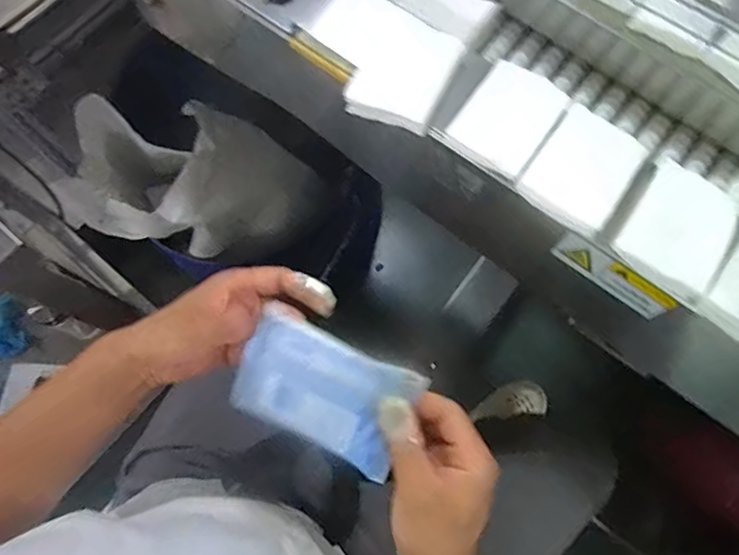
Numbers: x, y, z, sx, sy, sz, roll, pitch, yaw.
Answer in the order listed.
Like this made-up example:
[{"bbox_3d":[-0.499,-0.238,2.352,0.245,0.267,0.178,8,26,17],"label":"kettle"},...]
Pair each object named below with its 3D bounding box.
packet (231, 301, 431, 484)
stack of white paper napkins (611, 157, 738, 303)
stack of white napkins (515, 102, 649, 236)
[{"bbox_3d":[-0.038,0.085,0.395,0.136,0.016,0.083,24,92,18],"label":"packet"},{"bbox_3d":[0.257,-0.042,0.430,0.075,0.013,0.100,35,76,9],"label":"stack of white paper napkins"},{"bbox_3d":[0.185,-0.095,0.447,0.076,0.012,0.102,35,76,9],"label":"stack of white napkins"}]

